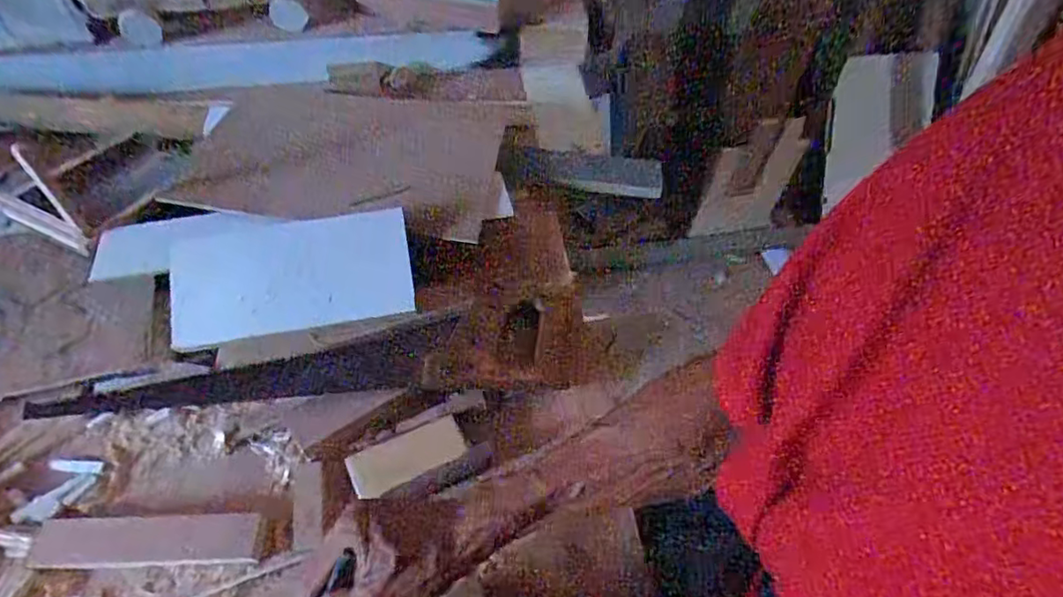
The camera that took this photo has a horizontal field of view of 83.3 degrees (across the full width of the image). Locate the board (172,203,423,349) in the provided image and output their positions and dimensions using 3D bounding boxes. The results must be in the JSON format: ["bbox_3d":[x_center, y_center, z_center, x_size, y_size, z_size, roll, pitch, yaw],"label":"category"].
[{"bbox_3d":[-0.230,-0.026,0.577,0.218,0.015,0.118,-10,66,-6],"label":"board"}]

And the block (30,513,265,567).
[{"bbox_3d":[-0.305,0.194,0.481,0.173,0.011,0.037,0,55,-3],"label":"block"}]

